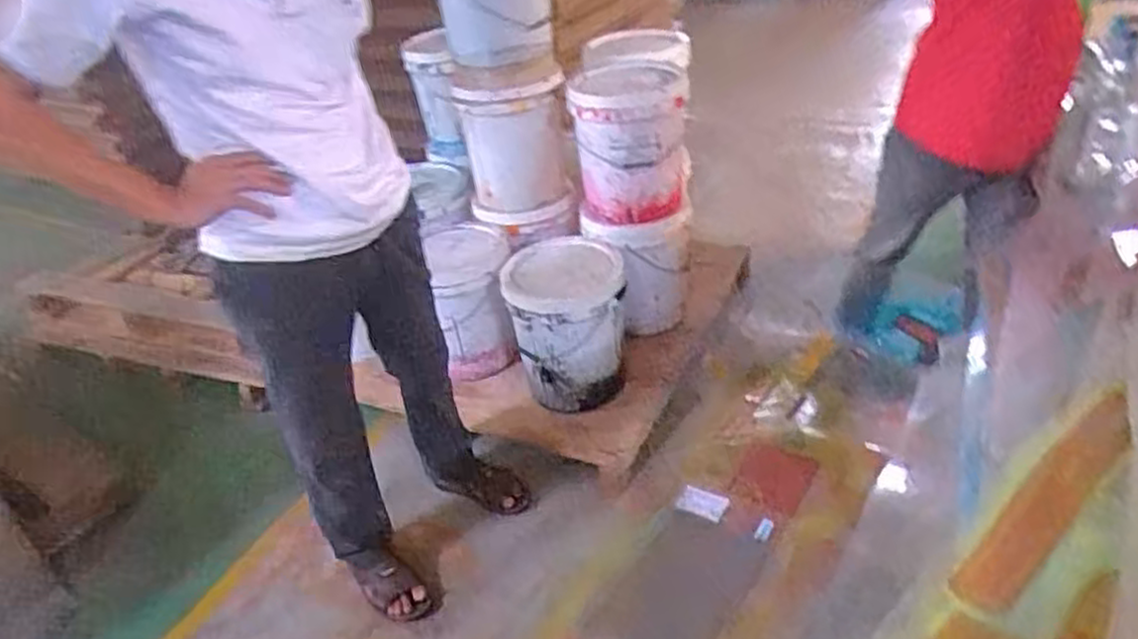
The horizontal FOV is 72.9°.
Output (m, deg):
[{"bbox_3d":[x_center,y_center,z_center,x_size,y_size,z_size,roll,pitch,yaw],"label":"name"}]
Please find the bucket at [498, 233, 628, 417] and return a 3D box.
[{"bbox_3d":[0.000,0.009,1.998,0.294,0.348,0.291,-6,33,2],"label":"bucket"}]

